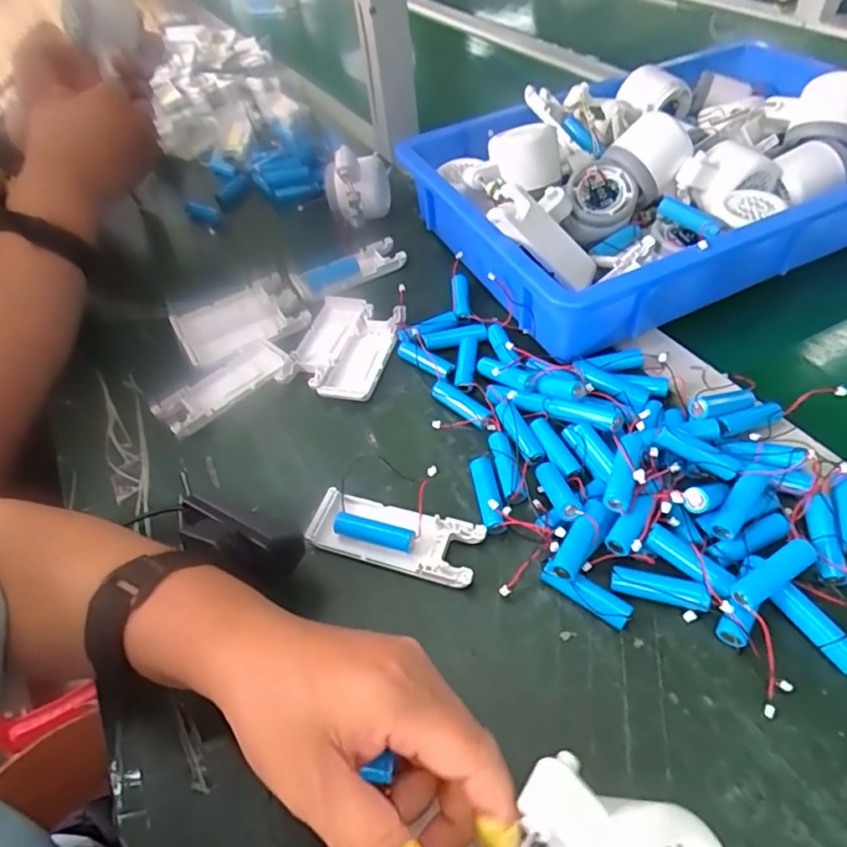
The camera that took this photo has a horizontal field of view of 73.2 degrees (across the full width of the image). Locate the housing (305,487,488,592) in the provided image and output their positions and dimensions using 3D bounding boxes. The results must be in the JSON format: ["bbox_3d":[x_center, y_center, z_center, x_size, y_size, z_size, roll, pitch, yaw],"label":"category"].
[{"bbox_3d":[-0.018,0.069,0.352,0.105,0.015,0.038,12,53,17],"label":"housing"}]

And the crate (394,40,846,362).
[{"bbox_3d":[0.228,-0.233,0.519,0.438,0.099,0.291,-23,51,-11],"label":"crate"}]

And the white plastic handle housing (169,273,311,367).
[{"bbox_3d":[-0.163,-0.091,0.506,0.104,0.014,0.088,-28,52,-15],"label":"white plastic handle housing"}]

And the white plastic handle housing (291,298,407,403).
[{"bbox_3d":[-0.066,-0.064,0.472,0.082,0.020,0.102,13,54,18],"label":"white plastic handle housing"}]

